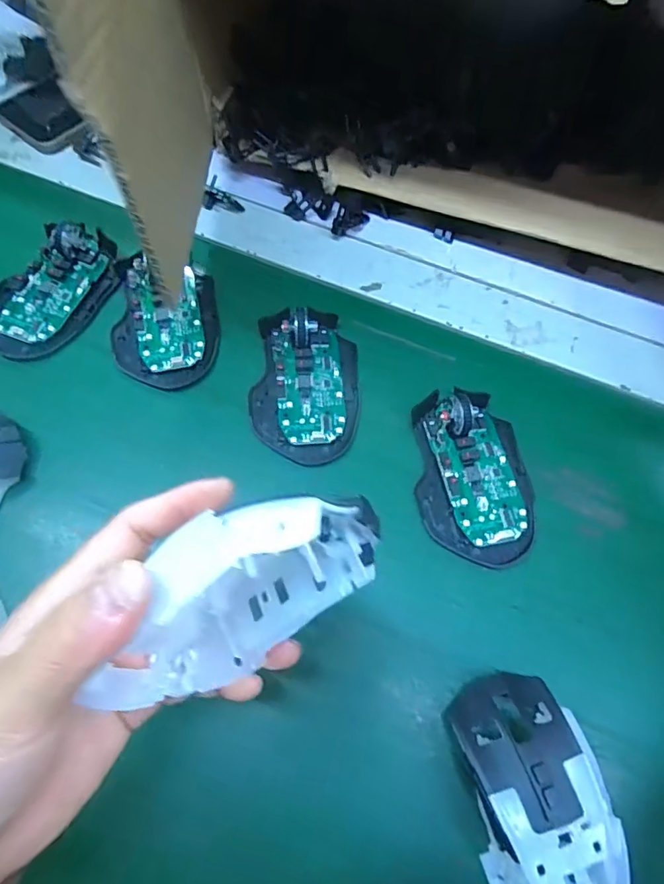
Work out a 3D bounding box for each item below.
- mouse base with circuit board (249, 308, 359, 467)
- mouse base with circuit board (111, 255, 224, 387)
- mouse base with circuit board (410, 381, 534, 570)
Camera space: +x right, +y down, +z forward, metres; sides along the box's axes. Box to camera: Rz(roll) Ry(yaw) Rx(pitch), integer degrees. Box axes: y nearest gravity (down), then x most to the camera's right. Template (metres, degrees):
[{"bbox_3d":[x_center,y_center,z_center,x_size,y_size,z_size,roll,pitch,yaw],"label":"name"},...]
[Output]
[{"bbox_3d":[-0.018,-0.043,0.346,0.071,0.028,0.112,5,66,0],"label":"mouse base with circuit board"},{"bbox_3d":[-0.120,-0.088,0.362,0.072,0.020,0.099,-6,67,-5],"label":"mouse base with circuit board"},{"bbox_3d":[0.094,0.020,0.329,0.074,0.018,0.115,1,66,-2],"label":"mouse base with circuit board"}]

